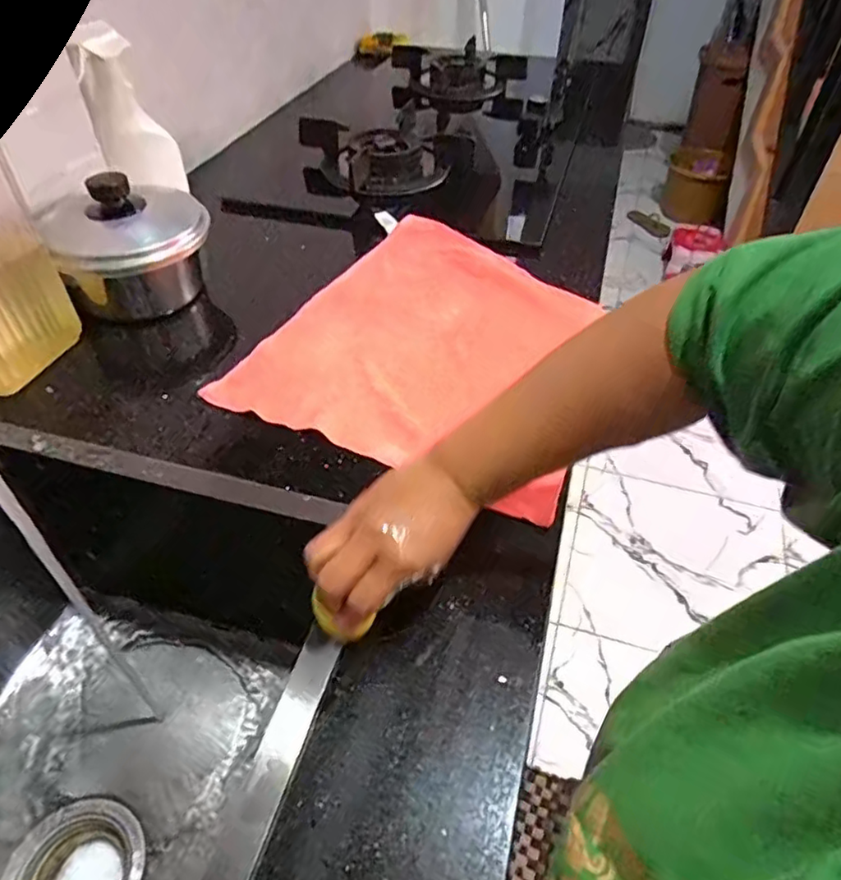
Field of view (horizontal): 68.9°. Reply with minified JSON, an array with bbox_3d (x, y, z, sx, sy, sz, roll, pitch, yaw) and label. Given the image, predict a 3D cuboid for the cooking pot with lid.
[{"bbox_3d":[-0.303,-0.208,0.652,0.147,0.131,0.134,-16,48,-18],"label":"cooking pot with lid"}]

